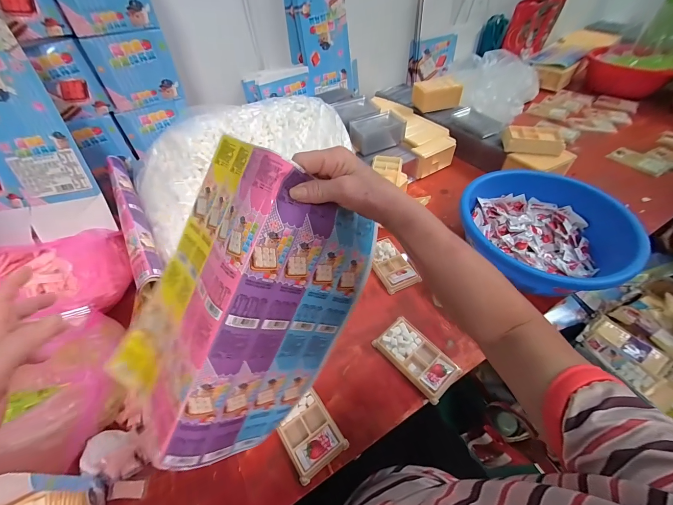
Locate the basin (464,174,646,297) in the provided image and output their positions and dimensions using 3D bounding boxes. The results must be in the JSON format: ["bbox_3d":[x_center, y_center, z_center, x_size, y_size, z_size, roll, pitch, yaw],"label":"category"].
[{"bbox_3d":[0.413,-0.039,0.596,0.284,0.111,0.292,-2,49,2],"label":"basin"}]

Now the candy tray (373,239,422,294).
[{"bbox_3d":[0.122,0.027,0.632,0.073,0.027,0.120,-18,51,-12],"label":"candy tray"}]

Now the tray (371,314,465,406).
[{"bbox_3d":[0.142,0.181,0.505,0.078,0.013,0.137,-35,56,-24],"label":"tray"}]

